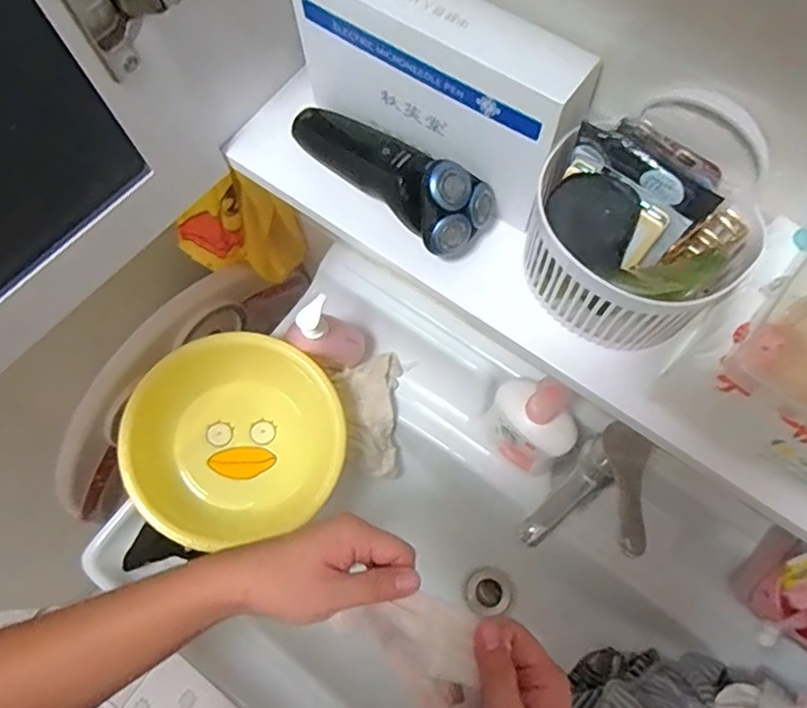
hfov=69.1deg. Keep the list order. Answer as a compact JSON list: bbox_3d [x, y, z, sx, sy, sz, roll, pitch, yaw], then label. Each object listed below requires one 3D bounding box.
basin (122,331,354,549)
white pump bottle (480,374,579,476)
[{"bbox_3d":[-0.179,0.100,0.651,0.212,0.109,0.204,0,69,1],"label":"basin"},{"bbox_3d":[0.136,0.079,0.636,0.095,0.173,0.061,28,73,11],"label":"white pump bottle"}]

